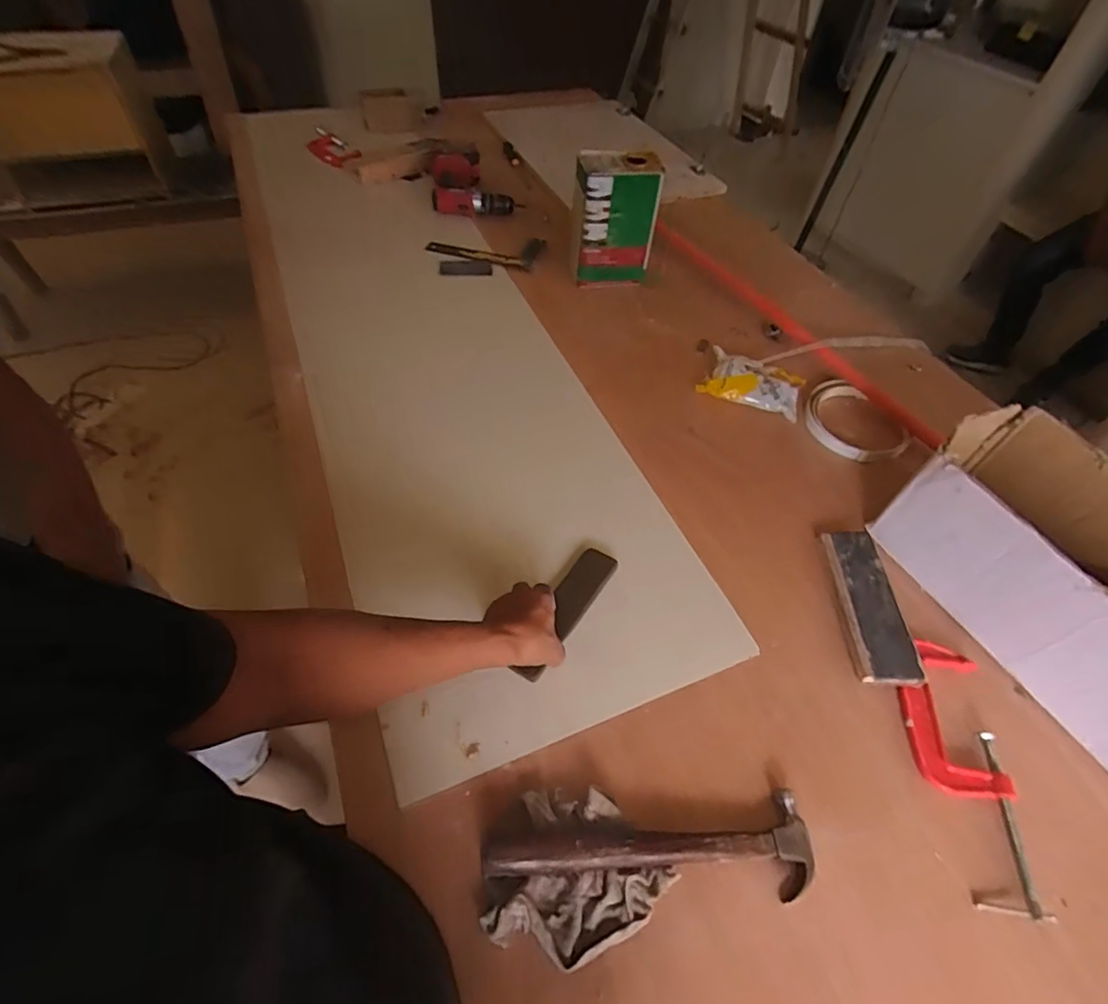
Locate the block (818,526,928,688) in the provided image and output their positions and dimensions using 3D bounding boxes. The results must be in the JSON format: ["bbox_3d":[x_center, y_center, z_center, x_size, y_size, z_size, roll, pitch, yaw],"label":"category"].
[{"bbox_3d":[0.407,0.129,0.723,0.075,0.017,0.218,3,52,-1],"label":"block"}]

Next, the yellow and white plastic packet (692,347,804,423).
[{"bbox_3d":[0.352,-0.213,0.976,0.168,0.034,0.111,25,55,15],"label":"yellow and white plastic packet"}]

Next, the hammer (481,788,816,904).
[{"bbox_3d":[0.094,0.338,0.543,0.318,0.021,0.081,1,52,-3],"label":"hammer"}]

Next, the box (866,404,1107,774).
[{"bbox_3d":[0.649,0.112,0.658,0.218,0.170,0.450,-17,55,-16],"label":"box"}]

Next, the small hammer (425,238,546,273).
[{"bbox_3d":[-0.148,-0.566,1.240,0.239,0.026,0.133,14,52,7],"label":"small hammer"}]

